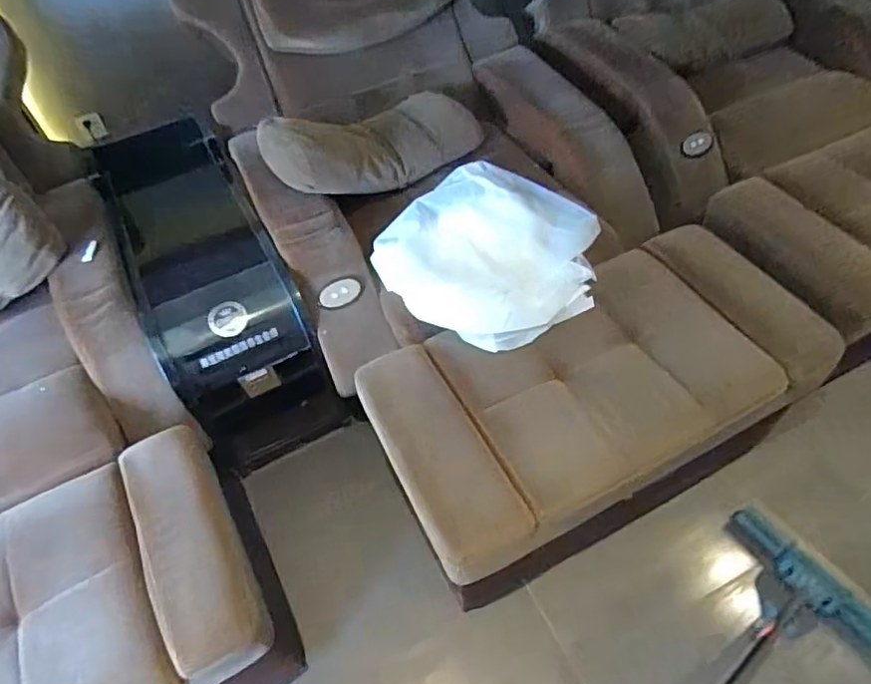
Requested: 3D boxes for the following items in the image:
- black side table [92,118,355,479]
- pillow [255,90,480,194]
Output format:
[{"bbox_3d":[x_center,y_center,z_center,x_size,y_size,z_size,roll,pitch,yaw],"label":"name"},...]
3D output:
[{"bbox_3d":[-0.598,-0.144,1.598,0.321,0.563,0.825,-25,54,-14],"label":"black side table"},{"bbox_3d":[-0.152,-0.521,1.521,0.580,0.162,0.237,-26,53,-34],"label":"pillow"}]

